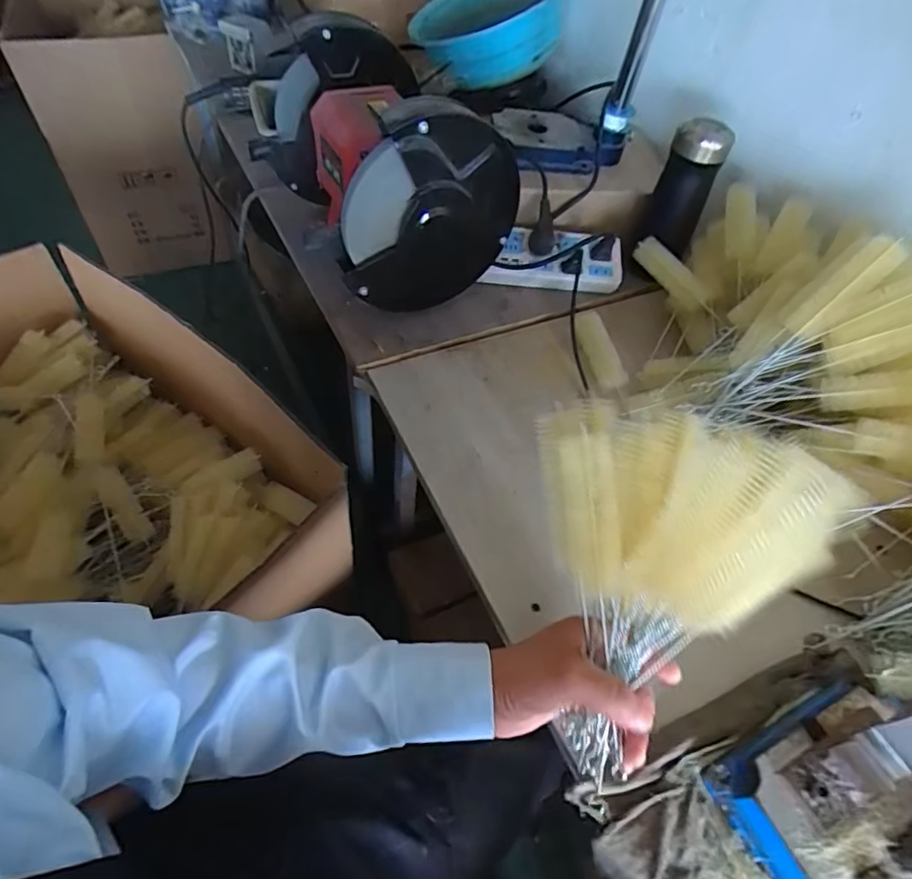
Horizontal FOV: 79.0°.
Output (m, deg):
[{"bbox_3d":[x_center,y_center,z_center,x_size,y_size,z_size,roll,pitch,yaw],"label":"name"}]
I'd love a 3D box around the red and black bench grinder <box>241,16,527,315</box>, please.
[{"bbox_3d":[-0.103,-0.344,0.685,0.212,0.212,0.315,-24,58,-23],"label":"red and black bench grinder"}]

